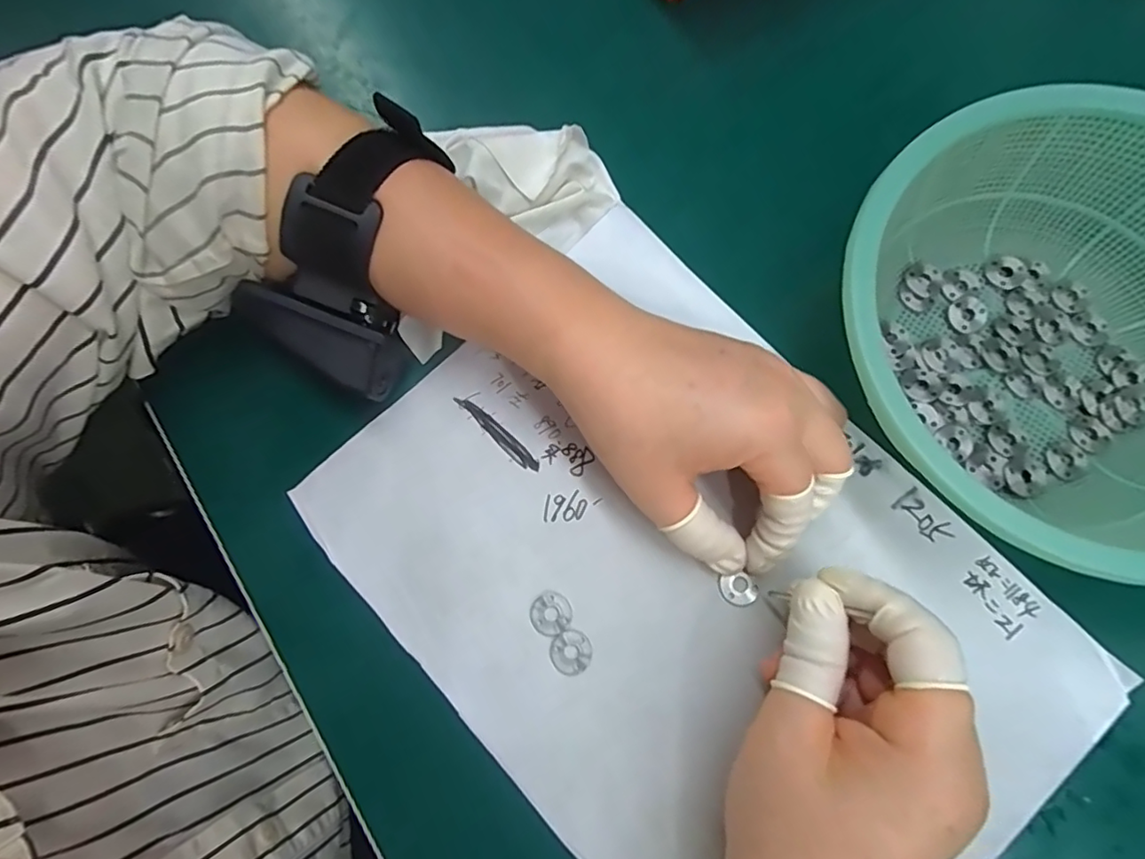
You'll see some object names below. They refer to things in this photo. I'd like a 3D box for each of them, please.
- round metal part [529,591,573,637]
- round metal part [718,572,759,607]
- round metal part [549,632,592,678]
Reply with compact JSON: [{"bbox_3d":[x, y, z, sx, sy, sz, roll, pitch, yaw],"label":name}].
[{"bbox_3d":[-0.009,0.077,0.241,0.017,0.004,0.016,0,77,1],"label":"round metal part"},{"bbox_3d":[0.070,0.068,0.242,0.014,0.004,0.014,0,77,1],"label":"round metal part"},{"bbox_3d":[-0.001,0.092,0.238,0.017,0.004,0.017,0,77,1],"label":"round metal part"}]

